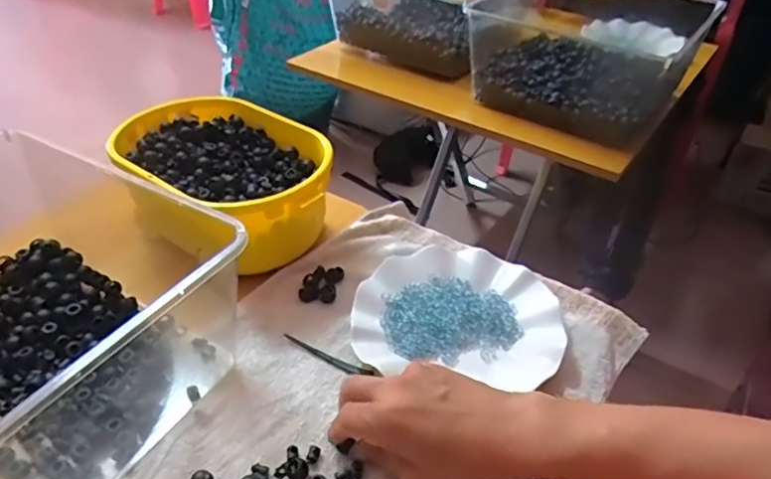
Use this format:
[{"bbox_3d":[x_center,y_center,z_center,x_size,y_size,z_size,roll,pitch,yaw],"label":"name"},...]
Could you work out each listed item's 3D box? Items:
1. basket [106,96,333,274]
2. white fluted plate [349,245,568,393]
[{"bbox_3d":[-0.164,-0.055,0.604,0.246,0.100,0.156,25,45,27],"label":"basket"},{"bbox_3d":[0.066,0.063,0.529,0.182,0.022,0.145,2,39,2],"label":"white fluted plate"}]

